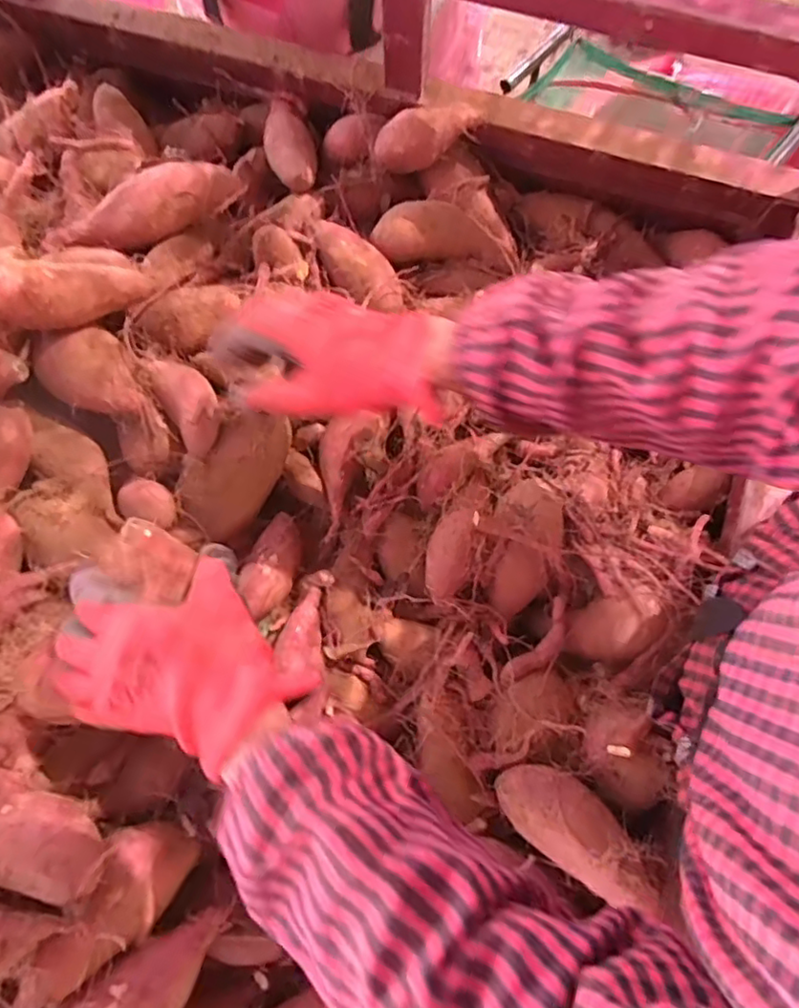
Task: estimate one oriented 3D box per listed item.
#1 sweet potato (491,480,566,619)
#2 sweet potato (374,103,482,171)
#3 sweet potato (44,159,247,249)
[{"bbox_3d":[0.103,0.032,0.518,0.054,0.035,0.117,15,76,3],"label":"sweet potato"},{"bbox_3d":[0.026,-0.380,0.643,0.110,0.042,0.053,-18,76,11],"label":"sweet potato"},{"bbox_3d":[-0.235,-0.272,0.583,0.180,0.047,0.051,-28,77,-8],"label":"sweet potato"}]

